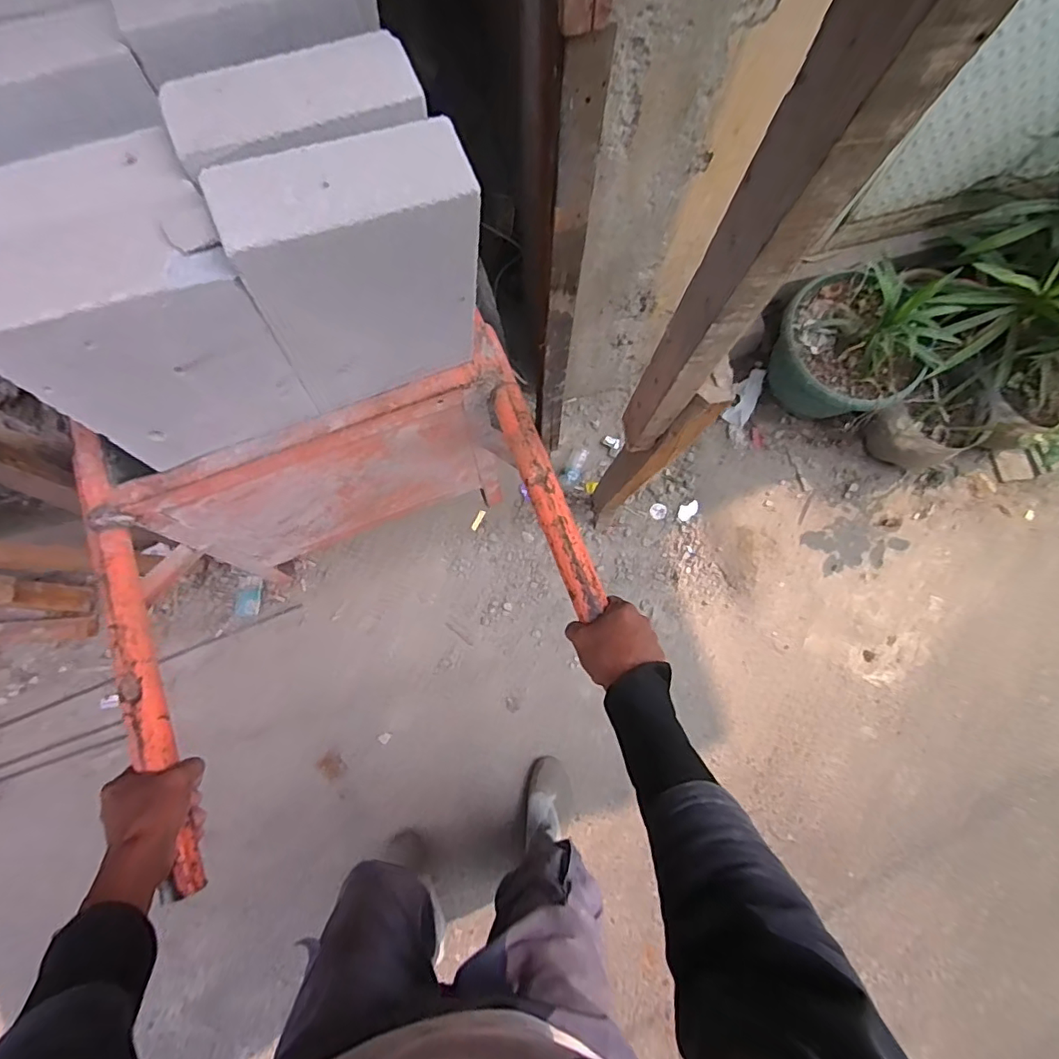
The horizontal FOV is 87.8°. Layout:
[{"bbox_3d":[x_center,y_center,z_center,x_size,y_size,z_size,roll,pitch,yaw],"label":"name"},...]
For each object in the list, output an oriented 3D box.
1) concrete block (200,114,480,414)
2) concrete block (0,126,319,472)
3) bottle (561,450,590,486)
[{"bbox_3d":[-0.151,-0.236,0.533,0.208,0.256,0.071,-23,76,-4],"label":"concrete block"},{"bbox_3d":[-0.352,-0.198,0.529,0.200,0.257,0.146,-23,76,-4],"label":"concrete block"},{"bbox_3d":[0.123,-0.160,1.454,0.054,0.042,0.105,30,78,9],"label":"bottle"}]

